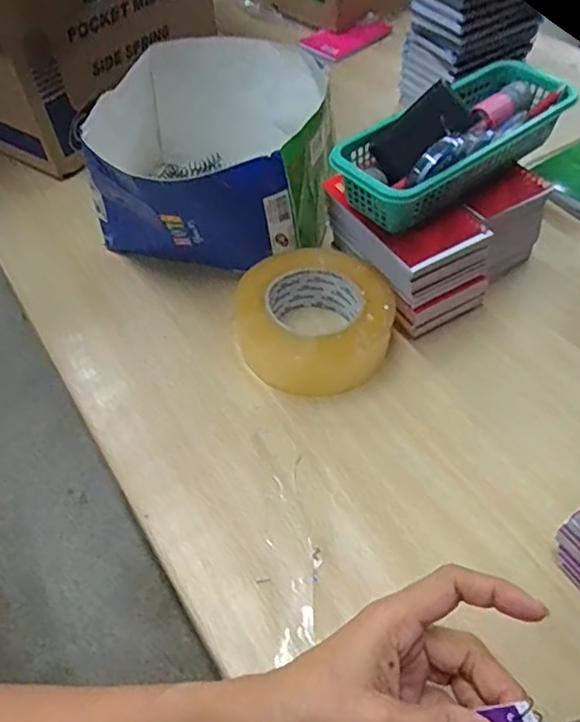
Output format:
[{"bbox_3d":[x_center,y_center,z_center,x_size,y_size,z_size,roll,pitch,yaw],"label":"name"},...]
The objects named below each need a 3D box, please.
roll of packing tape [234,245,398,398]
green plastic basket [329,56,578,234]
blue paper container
[{"bbox_3d":[0.020,-0.036,0.501,0.122,0.056,0.130,-1,52,1],"label":"roll of packing tape"},{"bbox_3d":[0.144,-0.186,0.495,0.240,0.058,0.094,-37,59,-24],"label":"green plastic basket"},{"bbox_3d":[-0.071,-0.201,0.578,0.216,0.125,0.238,6,52,7],"label":"blue paper container"}]

